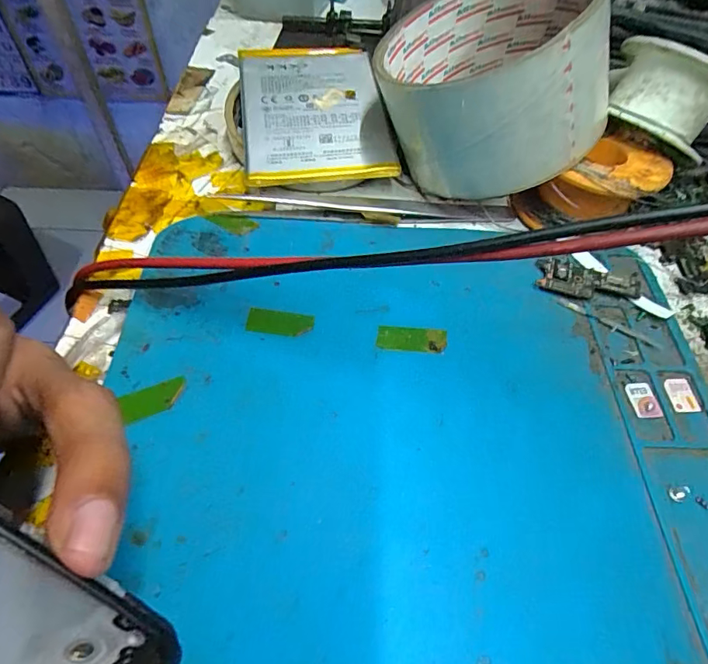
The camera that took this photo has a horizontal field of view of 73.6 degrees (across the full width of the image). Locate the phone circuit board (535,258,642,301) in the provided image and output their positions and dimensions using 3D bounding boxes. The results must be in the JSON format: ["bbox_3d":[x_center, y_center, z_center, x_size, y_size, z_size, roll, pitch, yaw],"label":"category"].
[{"bbox_3d":[0.091,-0.019,0.182,0.041,0.004,0.016,8,54,3],"label":"phone circuit board"}]

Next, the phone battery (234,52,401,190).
[{"bbox_3d":[-0.018,-0.099,0.211,0.062,0.006,0.084,-8,64,-4],"label":"phone battery"}]

